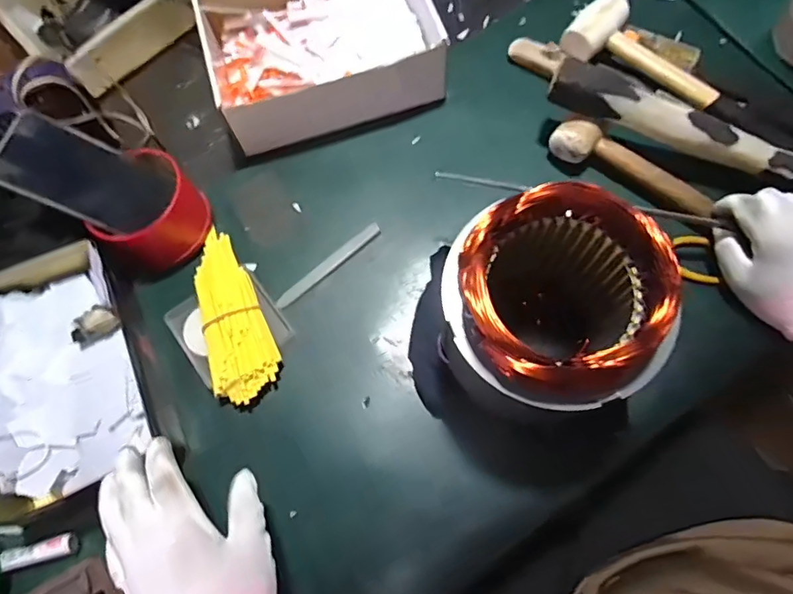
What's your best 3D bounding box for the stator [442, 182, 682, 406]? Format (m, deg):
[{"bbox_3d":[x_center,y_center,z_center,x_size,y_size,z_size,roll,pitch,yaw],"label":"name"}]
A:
[{"bbox_3d":[0.108,0.020,0.396,0.138,0.185,0.138,-1,73,2],"label":"stator"}]

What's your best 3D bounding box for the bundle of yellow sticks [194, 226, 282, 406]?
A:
[{"bbox_3d":[-0.161,0.013,0.491,0.059,0.026,0.175,-20,73,-4],"label":"bundle of yellow sticks"}]

